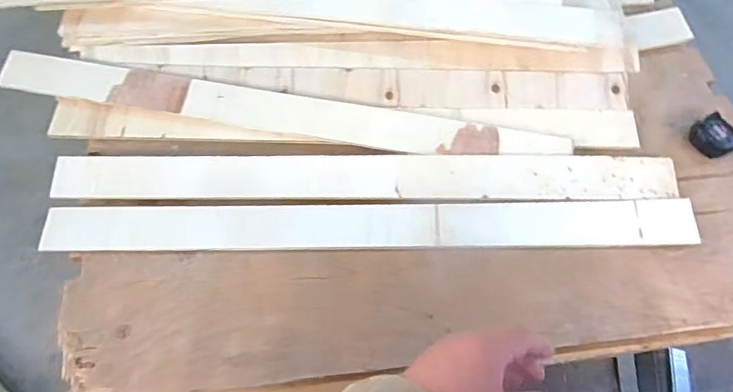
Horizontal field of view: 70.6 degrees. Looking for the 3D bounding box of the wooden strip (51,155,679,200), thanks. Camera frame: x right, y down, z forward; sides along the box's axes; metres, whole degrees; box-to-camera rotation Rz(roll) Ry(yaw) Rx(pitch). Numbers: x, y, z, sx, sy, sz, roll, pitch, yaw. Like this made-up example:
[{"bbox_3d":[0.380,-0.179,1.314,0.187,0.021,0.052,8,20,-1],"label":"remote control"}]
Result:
[{"bbox_3d":[-0.016,-0.029,0.837,0.982,0.026,0.092,1,62,5],"label":"wooden strip"}]

